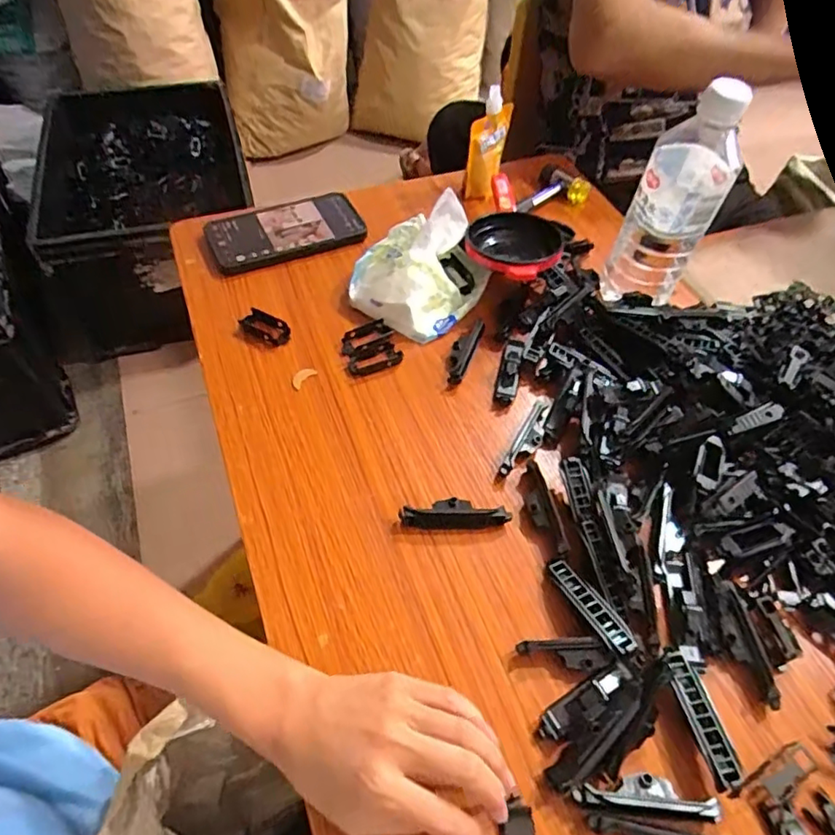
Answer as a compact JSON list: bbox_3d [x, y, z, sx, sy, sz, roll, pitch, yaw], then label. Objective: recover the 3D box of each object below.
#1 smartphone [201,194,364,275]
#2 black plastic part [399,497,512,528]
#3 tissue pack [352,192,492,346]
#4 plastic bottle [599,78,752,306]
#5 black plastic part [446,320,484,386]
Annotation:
[{"bbox_3d":[-0.142,-0.202,0.615,0.157,0.013,0.088,-20,57,-16],"label":"smartphone"},{"bbox_3d":[0.028,0.070,0.428,0.080,0.020,0.018,1,54,-2],"label":"black plastic part"},{"bbox_3d":[0.005,-0.151,0.541,0.108,0.085,0.127,38,61,22],"label":"tissue pack"},{"bbox_3d":[0.219,-0.179,0.498,0.069,0.196,0.065,26,57,15],"label":"plastic bottle"},{"bbox_3d":[0.041,-0.062,0.523,0.020,0.016,0.073,17,55,9],"label":"black plastic part"}]

